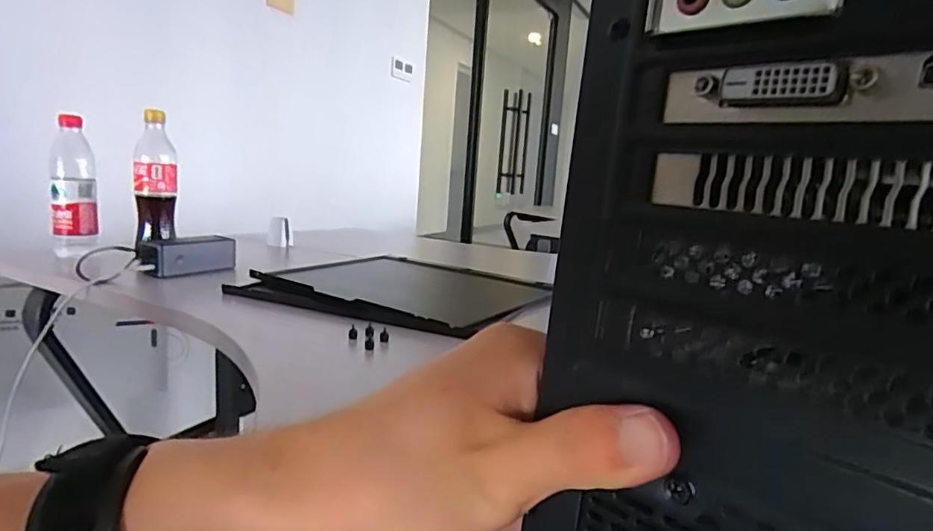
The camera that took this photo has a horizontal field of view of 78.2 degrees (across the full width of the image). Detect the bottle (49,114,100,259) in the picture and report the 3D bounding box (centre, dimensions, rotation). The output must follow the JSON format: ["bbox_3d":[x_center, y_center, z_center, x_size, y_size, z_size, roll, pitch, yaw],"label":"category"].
[{"bbox_3d":[-0.644,-0.120,0.941,0.064,0.236,0.080,-3,12,-33],"label":"bottle"}]

